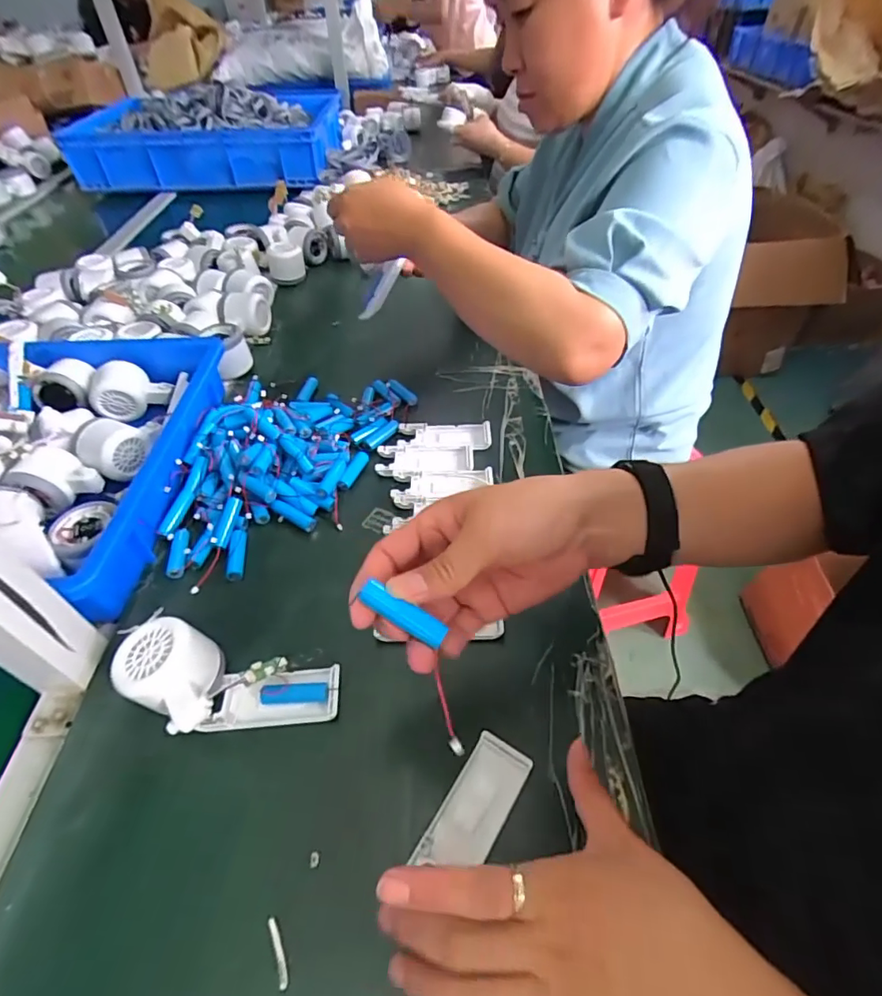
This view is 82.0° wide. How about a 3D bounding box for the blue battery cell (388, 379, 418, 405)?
[{"bbox_3d":[-0.047,-0.132,0.628,0.043,0.010,0.019,40,52,-6],"label":"blue battery cell"}]

